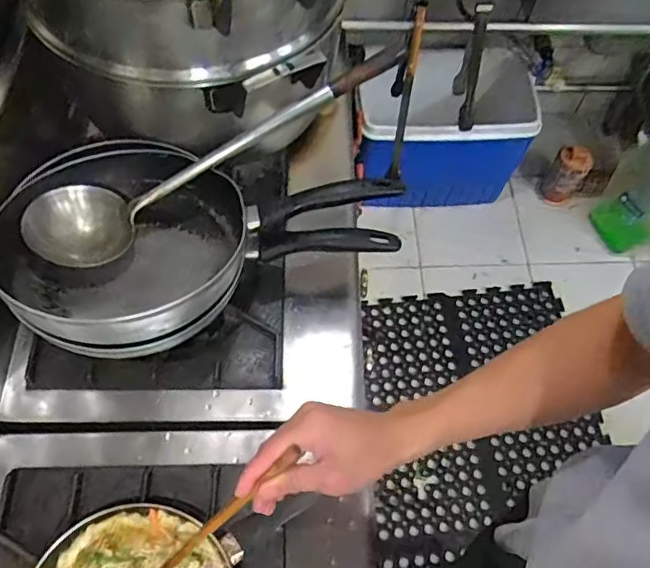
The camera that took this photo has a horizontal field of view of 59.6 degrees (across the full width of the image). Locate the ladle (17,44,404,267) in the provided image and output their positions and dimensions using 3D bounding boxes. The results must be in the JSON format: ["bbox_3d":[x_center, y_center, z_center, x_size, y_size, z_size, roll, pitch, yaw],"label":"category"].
[{"bbox_3d":[-0.137,-0.182,0.713,0.492,0.103,0.107,-32,67,-16],"label":"ladle"}]

